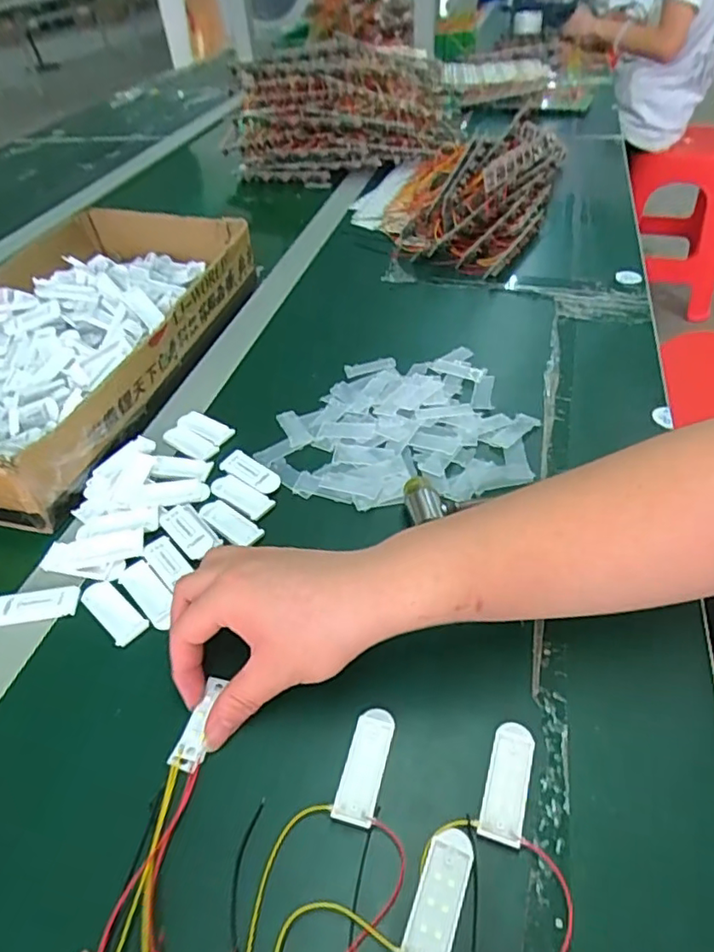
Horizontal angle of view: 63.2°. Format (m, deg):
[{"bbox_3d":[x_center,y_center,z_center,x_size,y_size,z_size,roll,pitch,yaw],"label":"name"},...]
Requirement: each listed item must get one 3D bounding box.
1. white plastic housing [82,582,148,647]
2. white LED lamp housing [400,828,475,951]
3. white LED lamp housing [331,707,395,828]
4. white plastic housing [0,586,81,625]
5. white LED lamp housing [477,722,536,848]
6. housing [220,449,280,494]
[{"bbox_3d":[-0.159,0.086,0.375,0.054,0.004,0.021,29,53,30],"label":"white plastic housing"},{"bbox_3d":[0.037,0.188,0.259,0.021,0.004,0.057,14,47,18],"label":"white LED lamp housing"},{"bbox_3d":[0.005,0.149,0.302,0.020,0.006,0.056,9,46,14],"label":"white LED lamp housing"},{"bbox_3d":[-0.215,0.085,0.384,0.058,0.004,0.022,-8,44,-4],"label":"white plastic housing"},{"bbox_3d":[0.076,0.153,0.293,0.020,0.005,0.057,12,47,16],"label":"white LED lamp housing"},{"bbox_3d":[-0.083,-0.003,0.458,0.058,0.006,0.021,27,53,29],"label":"housing"}]

